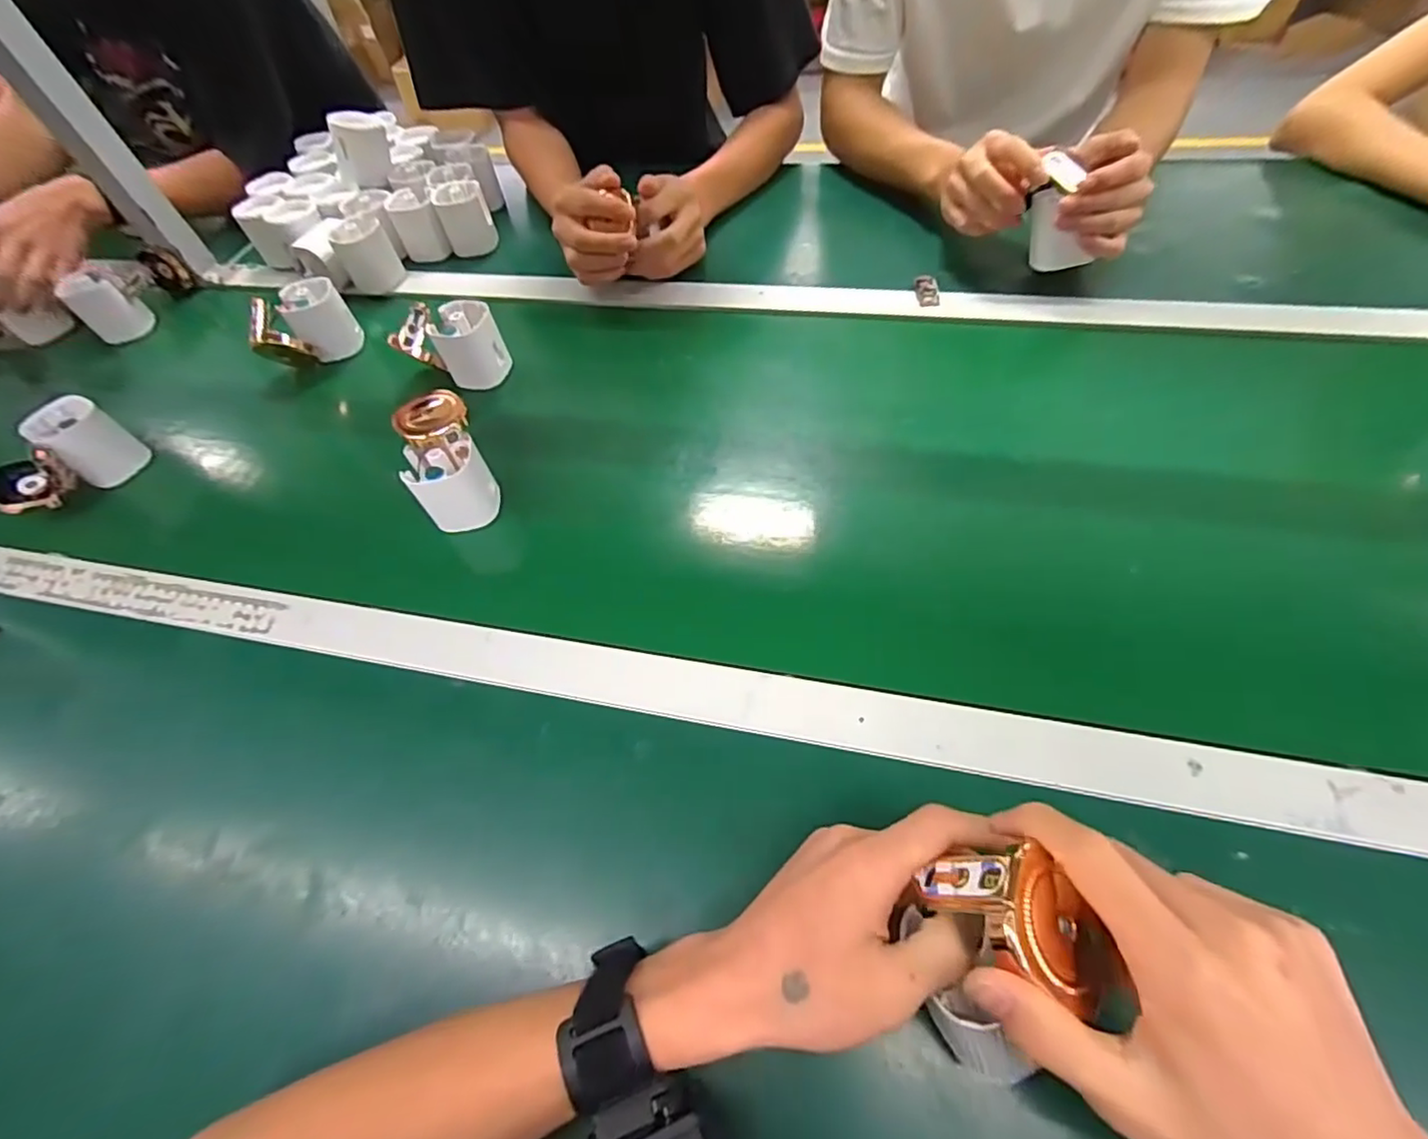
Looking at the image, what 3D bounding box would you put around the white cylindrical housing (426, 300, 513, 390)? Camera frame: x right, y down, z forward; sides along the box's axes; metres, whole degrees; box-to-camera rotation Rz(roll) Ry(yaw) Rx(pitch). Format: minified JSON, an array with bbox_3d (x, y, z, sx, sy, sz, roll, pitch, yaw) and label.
[{"bbox_3d":[-0.237,-0.218,0.587,0.061,0.060,0.058,-2,56,4],"label":"white cylindrical housing"}]

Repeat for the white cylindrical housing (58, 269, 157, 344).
[{"bbox_3d":[-0.691,-0.303,0.690,0.046,0.065,0.068,29,63,22],"label":"white cylindrical housing"}]

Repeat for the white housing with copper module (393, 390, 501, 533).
[{"bbox_3d":[-0.215,-0.085,0.488,0.055,0.082,0.074,-18,57,-7],"label":"white housing with copper module"}]

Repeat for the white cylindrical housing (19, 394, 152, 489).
[{"bbox_3d":[-0.582,-0.118,0.560,0.054,0.071,0.054,-2,56,4],"label":"white cylindrical housing"}]

